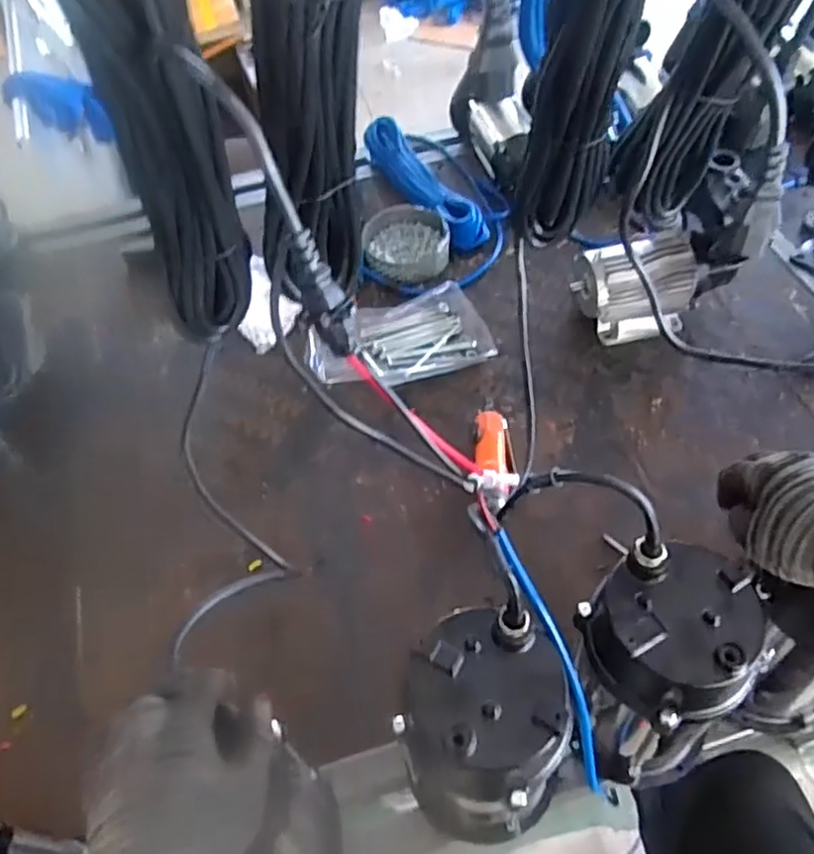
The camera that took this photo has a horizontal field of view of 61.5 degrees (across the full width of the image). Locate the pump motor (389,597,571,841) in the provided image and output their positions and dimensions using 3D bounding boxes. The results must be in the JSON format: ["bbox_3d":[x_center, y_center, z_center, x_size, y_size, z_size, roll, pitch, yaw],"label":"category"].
[{"bbox_3d":[0.055,0.206,0.483,0.116,0.085,0.131,12,58,9],"label":"pump motor"}]

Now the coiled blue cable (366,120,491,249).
[{"bbox_3d":[0.026,-0.416,1.156,0.057,0.053,0.338,-25,60,-15],"label":"coiled blue cable"}]

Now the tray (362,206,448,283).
[{"bbox_3d":[-0.003,-0.291,1.078,0.133,0.037,0.134,0,57,1],"label":"tray"}]

